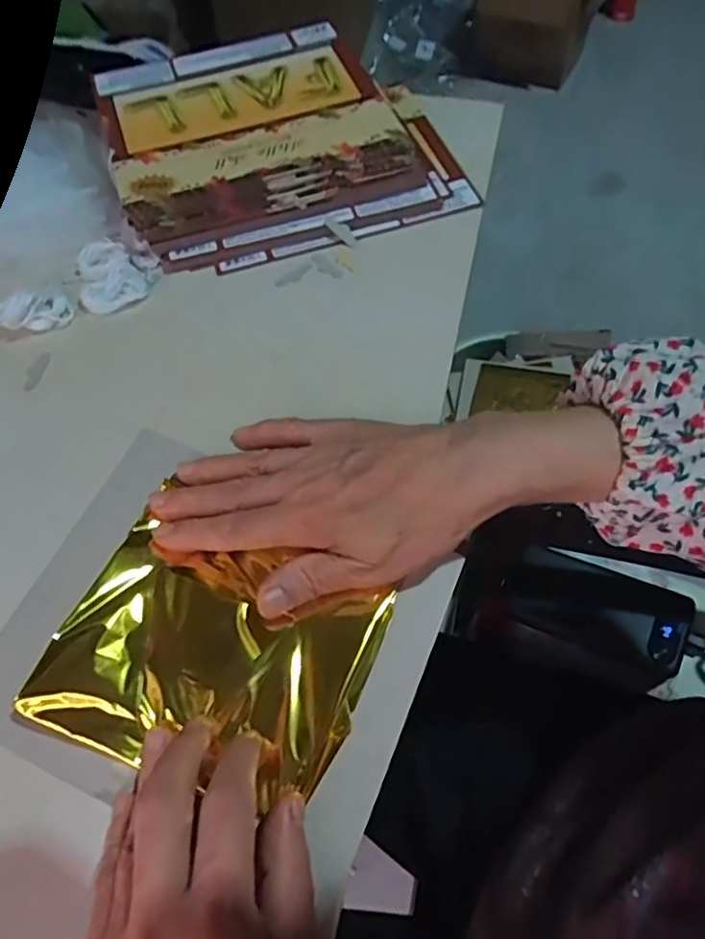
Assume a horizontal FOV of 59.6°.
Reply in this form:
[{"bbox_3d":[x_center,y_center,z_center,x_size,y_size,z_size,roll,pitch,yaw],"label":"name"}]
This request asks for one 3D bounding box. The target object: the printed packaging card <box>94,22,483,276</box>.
[{"bbox_3d":[-0.052,-0.241,0.444,0.227,0.041,0.196,-18,62,-7],"label":"printed packaging card"}]

